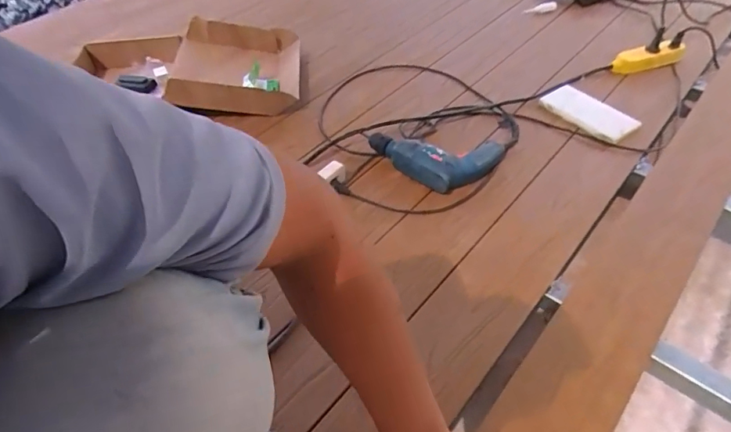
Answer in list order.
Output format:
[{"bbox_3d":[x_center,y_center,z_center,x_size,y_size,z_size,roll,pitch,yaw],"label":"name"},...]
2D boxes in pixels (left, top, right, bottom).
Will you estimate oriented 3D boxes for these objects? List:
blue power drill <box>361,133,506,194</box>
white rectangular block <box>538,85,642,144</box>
[{"bbox_3d":[0.140,-0.153,0.996,0.189,0.063,0.256,-35,56,-25],"label":"blue power drill"},{"bbox_3d":[0.520,-0.241,1.086,0.117,0.009,0.211,-26,53,-19],"label":"white rectangular block"}]

